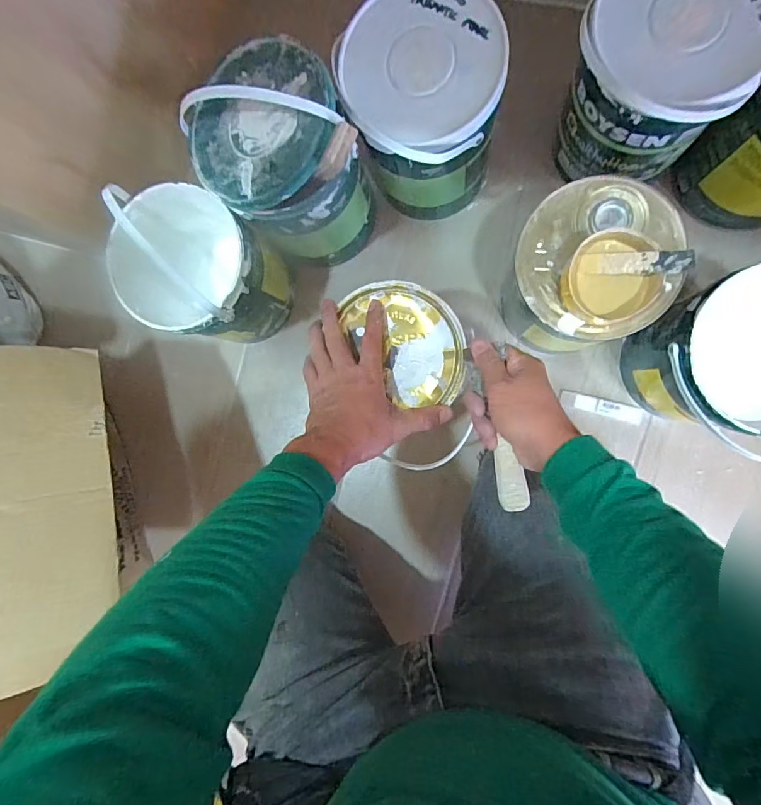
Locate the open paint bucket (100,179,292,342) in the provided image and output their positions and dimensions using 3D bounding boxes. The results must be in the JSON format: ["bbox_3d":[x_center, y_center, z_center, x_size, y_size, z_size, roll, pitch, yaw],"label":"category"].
[{"bbox_3d":[-0.226,-0.170,0.627,0.167,0.219,0.159,0,92,9],"label":"open paint bucket"}]

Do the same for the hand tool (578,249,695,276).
[{"bbox_3d":[0.239,-0.132,0.439,0.095,0.008,0.021,10,94,36],"label":"hand tool"}]

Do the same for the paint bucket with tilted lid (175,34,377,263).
[{"bbox_3d":[-0.111,-0.289,0.579,0.165,0.256,0.176,-32,87,9],"label":"paint bucket with tilted lid"}]

